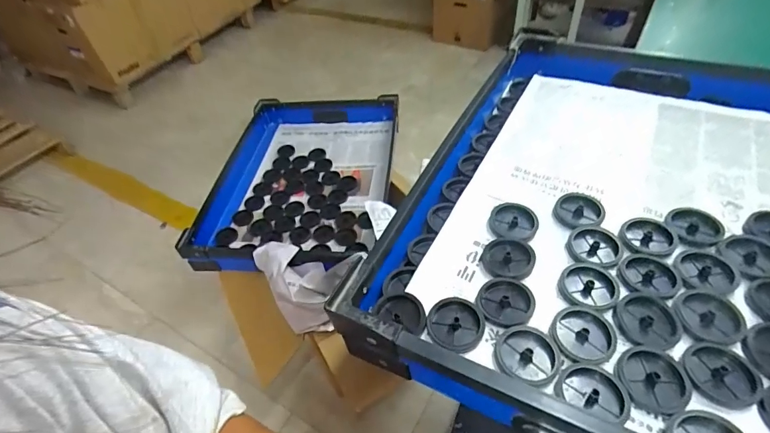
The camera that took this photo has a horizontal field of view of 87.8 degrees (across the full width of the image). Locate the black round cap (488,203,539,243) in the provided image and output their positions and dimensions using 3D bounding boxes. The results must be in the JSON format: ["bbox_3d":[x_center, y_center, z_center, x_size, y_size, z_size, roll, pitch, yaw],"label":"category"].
[{"bbox_3d":[0.148,0.006,0.462,0.052,0.012,0.051,-3,46,3],"label":"black round cap"}]

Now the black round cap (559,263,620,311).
[{"bbox_3d":[0.203,0.069,0.395,0.054,0.014,0.052,-3,46,3],"label":"black round cap"}]

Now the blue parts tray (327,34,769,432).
[{"bbox_3d":[0.298,-0.032,0.462,0.456,0.061,0.616,19,51,22],"label":"blue parts tray"}]

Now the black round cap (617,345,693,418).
[{"bbox_3d":[0.221,0.134,0.329,0.050,0.011,0.052,-3,46,3],"label":"black round cap"}]

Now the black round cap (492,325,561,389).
[{"bbox_3d":[0.126,0.124,0.358,0.053,0.018,0.049,-3,46,3],"label":"black round cap"}]

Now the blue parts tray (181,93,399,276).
[{"bbox_3d":[-0.244,-0.116,1.134,0.479,0.120,0.697,4,46,7],"label":"blue parts tray"}]

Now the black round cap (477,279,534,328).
[{"bbox_3d":[0.117,0.083,0.388,0.051,0.012,0.053,-3,46,3],"label":"black round cap"}]

